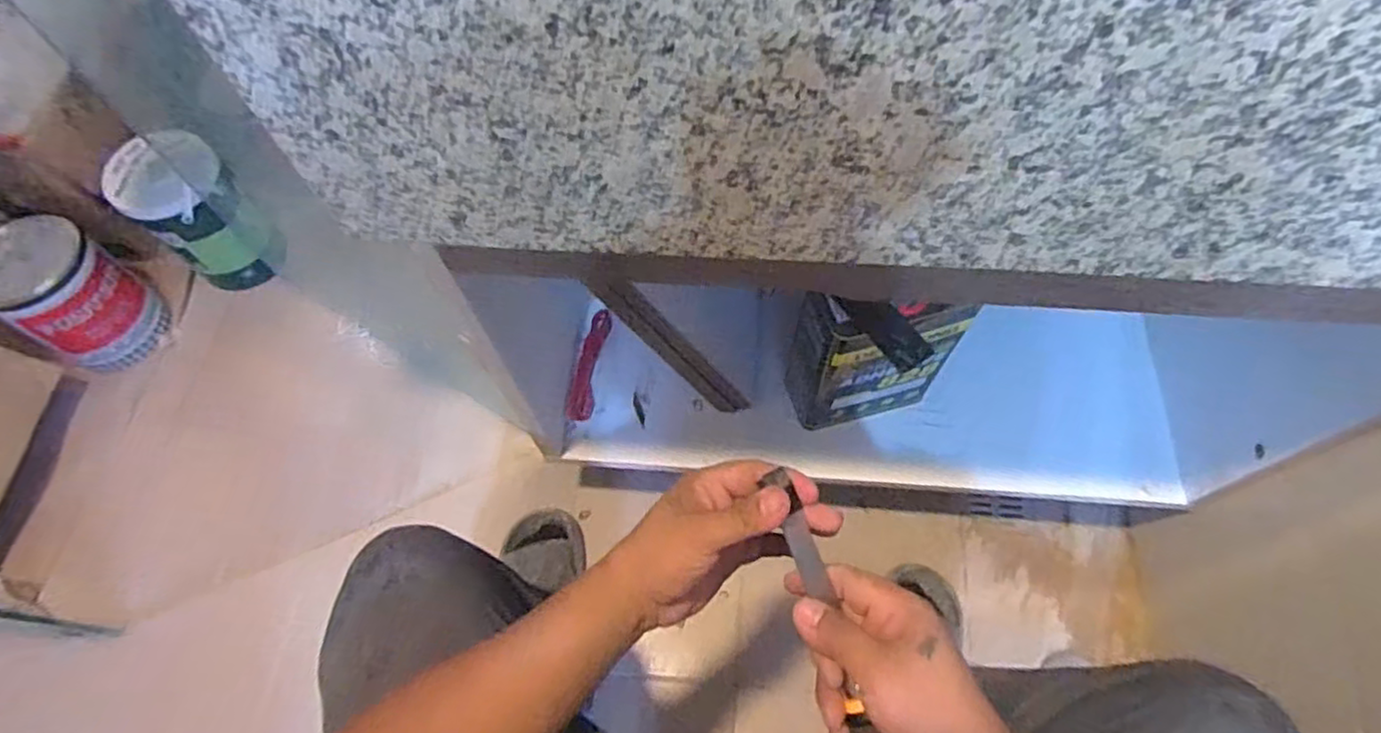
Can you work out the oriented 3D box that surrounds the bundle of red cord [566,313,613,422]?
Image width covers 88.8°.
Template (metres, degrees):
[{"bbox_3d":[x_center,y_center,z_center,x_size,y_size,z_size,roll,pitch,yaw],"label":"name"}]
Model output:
[{"bbox_3d":[-0.132,-0.002,0.935,0.034,0.021,0.154,8,63,6],"label":"bundle of red cord"}]

